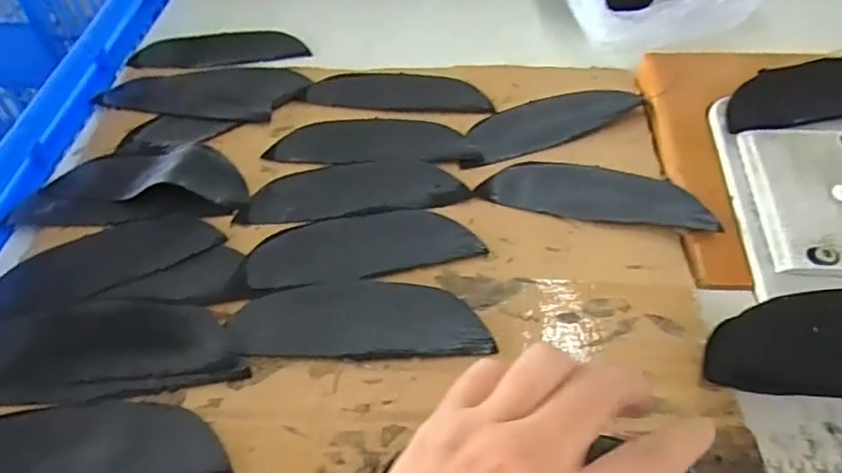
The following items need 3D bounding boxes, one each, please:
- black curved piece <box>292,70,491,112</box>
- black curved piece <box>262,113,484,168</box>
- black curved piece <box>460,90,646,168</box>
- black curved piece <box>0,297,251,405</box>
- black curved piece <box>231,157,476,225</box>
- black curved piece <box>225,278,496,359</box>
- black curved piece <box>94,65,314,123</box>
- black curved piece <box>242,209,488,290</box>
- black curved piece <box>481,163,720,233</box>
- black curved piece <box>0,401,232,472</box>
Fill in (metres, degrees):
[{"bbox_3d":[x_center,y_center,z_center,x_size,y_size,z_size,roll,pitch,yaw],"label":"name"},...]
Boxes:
[{"bbox_3d":[-0.018,-0.111,0.433,0.137,0.004,0.052,5,50,6],"label":"black curved piece"},{"bbox_3d":[-0.031,-0.069,0.397,0.139,0.004,0.051,4,50,4],"label":"black curved piece"},{"bbox_3d":[0.089,-0.083,0.408,0.140,0.005,0.050,-21,52,-16],"label":"black curved piece"},{"bbox_3d":[-0.166,0.058,0.296,0.145,0.006,0.057,-4,49,-2],"label":"black curved piece"},{"bbox_3d":[-0.043,-0.030,0.369,0.138,0.004,0.047,-6,50,-4],"label":"black curved piece"},{"bbox_3d":[-0.033,0.044,0.308,0.133,0.004,0.045,-1,54,-3],"label":"black curved piece"},{"bbox_3d":[-0.167,-0.110,0.432,0.152,0.010,0.064,5,50,5],"label":"black curved piece"},{"bbox_3d":[-0.035,0.005,0.337,0.133,0.005,0.044,-9,50,-7],"label":"black curved piece"},{"bbox_3d":[0.109,-0.030,0.363,0.138,0.008,0.046,8,50,8],"label":"black curved piece"},{"bbox_3d":[-0.159,0.100,0.264,0.138,0.005,0.045,-5,53,-5],"label":"black curved piece"}]

